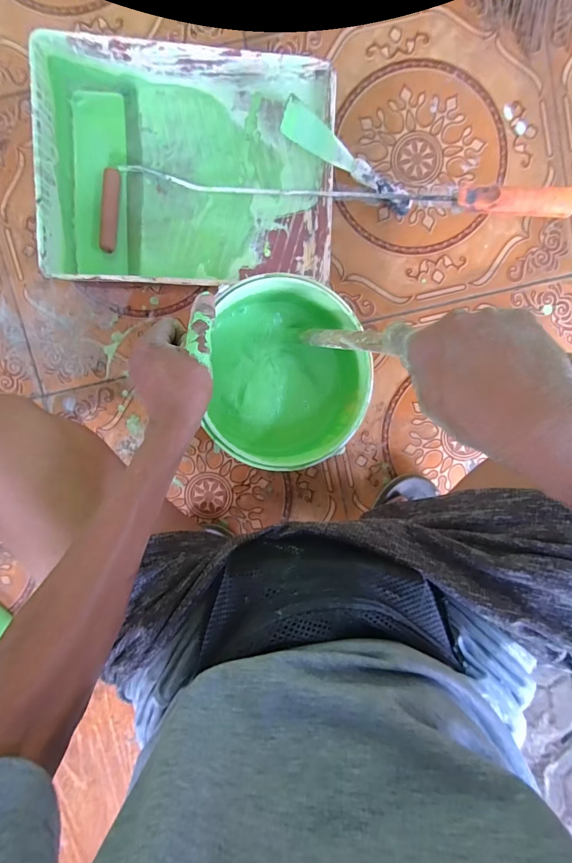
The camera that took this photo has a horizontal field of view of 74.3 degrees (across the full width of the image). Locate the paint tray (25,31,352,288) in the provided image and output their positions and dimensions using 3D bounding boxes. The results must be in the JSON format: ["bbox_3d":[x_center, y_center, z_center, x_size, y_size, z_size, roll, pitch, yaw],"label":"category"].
[{"bbox_3d":[-0.120,-0.328,0.490,0.353,0.083,0.267,0,96,-1],"label":"paint tray"}]

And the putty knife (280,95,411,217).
[{"bbox_3d":[0.086,-0.342,0.485,0.201,0.017,0.041,19,95,-24],"label":"putty knife"}]

